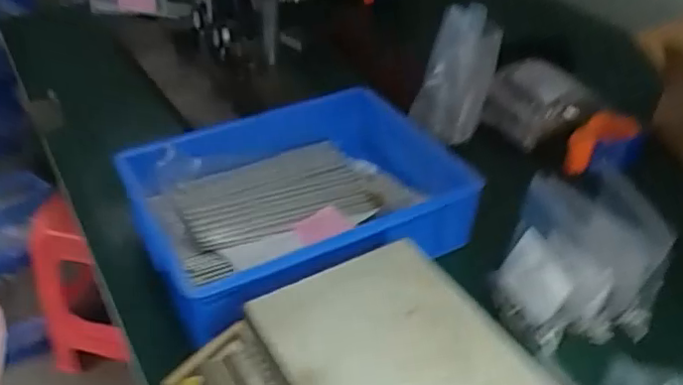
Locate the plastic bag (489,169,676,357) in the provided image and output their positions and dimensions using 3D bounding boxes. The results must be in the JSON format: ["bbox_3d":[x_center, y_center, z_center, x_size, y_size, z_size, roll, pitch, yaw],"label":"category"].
[{"bbox_3d":[0.283,0.088,0.751,0.158,0.163,0.144,-11,41,-15],"label":"plastic bag"}]

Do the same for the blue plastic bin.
[{"bbox_3d":[-0.055,0.002,0.848,0.428,0.108,0.315,-18,43,-23],"label":"blue plastic bin"}]

